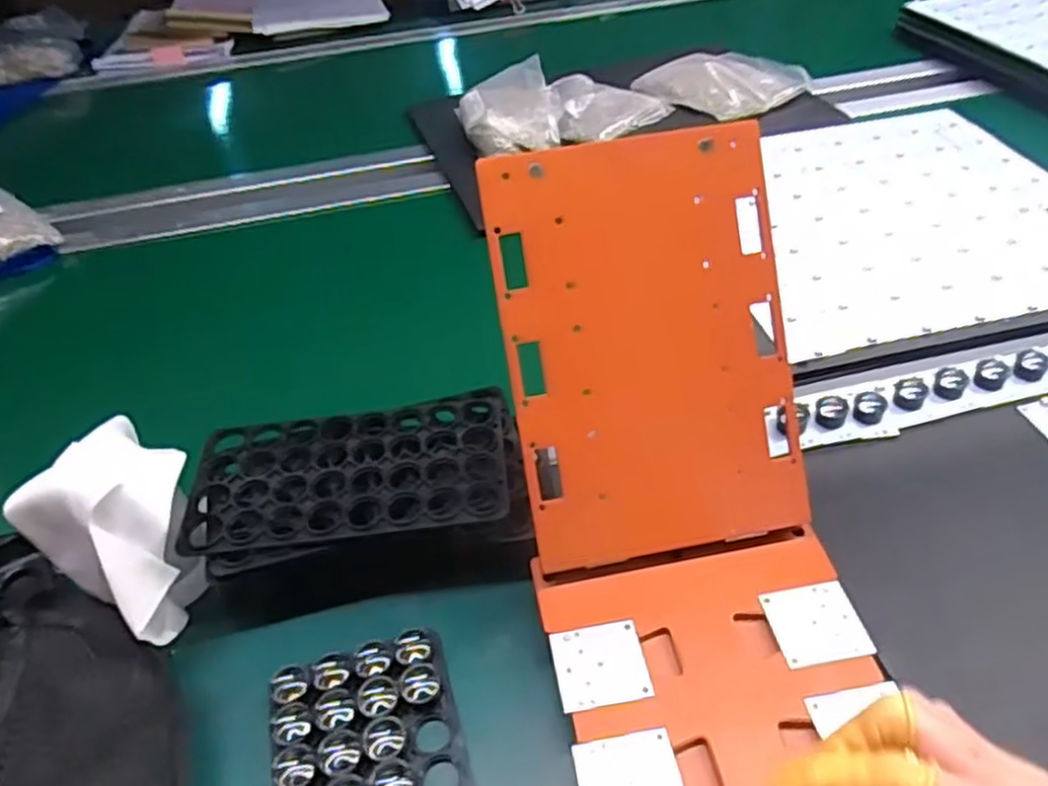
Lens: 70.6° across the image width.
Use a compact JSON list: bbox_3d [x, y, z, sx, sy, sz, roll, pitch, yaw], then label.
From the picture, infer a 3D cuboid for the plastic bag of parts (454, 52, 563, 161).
[{"bbox_3d":[-0.018,-0.340,0.898,0.120,0.051,0.164,-5,43,1],"label":"plastic bag of parts"}]

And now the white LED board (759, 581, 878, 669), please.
[{"bbox_3d":[0.158,0.124,0.402,0.046,0.005,0.045,-9,43,-3],"label":"white LED board"}]

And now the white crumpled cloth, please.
[{"bbox_3d":[-0.226,0.089,0.443,0.081,0.120,0.078,21,49,26],"label":"white crumpled cloth"}]

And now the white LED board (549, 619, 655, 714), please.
[{"bbox_3d":[0.041,0.144,0.393,0.047,0.004,0.044,-9,43,-4],"label":"white LED board"}]

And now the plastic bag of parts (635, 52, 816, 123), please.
[{"bbox_3d":[0.247,-0.397,0.947,0.185,0.035,0.161,31,54,33],"label":"plastic bag of parts"}]

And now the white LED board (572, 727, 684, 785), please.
[{"bbox_3d":[0.050,0.184,0.349,0.048,0.005,0.044,-10,43,-4],"label":"white LED board"}]

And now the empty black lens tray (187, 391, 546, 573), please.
[{"bbox_3d":[-0.103,0.052,0.463,0.203,0.015,0.115,-8,43,-2],"label":"empty black lens tray"}]

